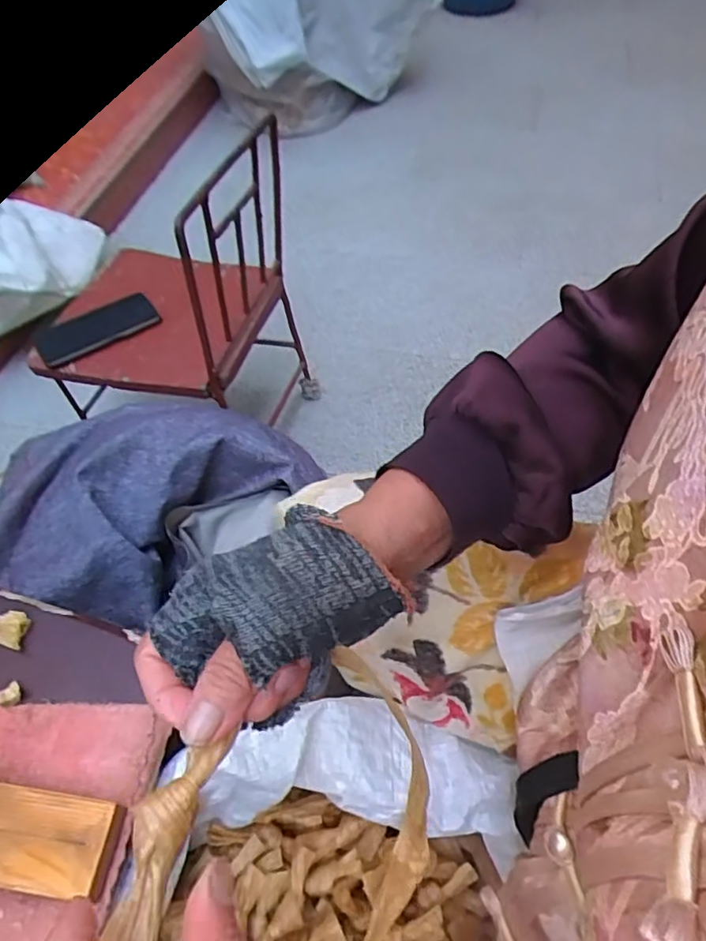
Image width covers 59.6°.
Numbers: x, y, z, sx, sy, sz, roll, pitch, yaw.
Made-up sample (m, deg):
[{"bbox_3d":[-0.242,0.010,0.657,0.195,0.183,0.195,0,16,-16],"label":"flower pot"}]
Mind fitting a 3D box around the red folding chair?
[{"bbox_3d":[-0.270,-0.232,0.899,0.307,0.440,0.280,10,55,14],"label":"red folding chair"}]

